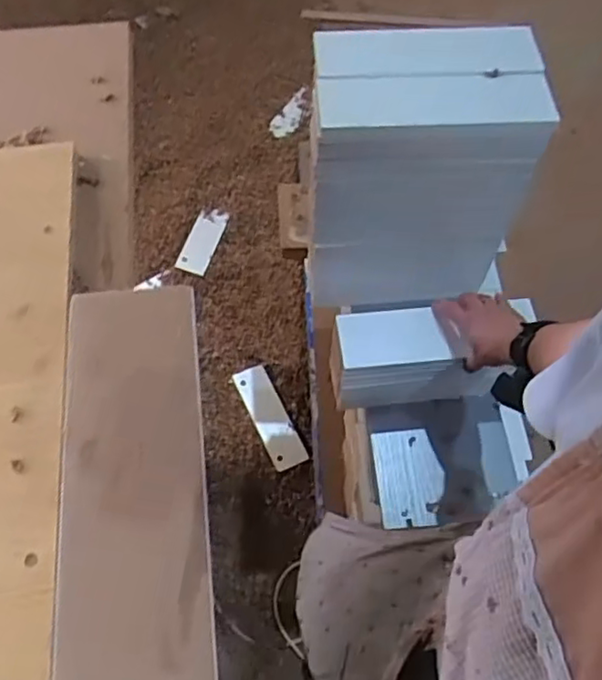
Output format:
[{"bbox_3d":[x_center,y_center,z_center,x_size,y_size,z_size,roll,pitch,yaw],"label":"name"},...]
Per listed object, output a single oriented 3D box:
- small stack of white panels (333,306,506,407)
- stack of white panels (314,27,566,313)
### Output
[{"bbox_3d":[0.165,0.026,0.924,0.228,0.143,0.087,-3,62,-2],"label":"small stack of white panels"},{"bbox_3d":[0.154,-0.221,0.909,0.277,0.369,0.166,-2,62,-2],"label":"stack of white panels"}]

